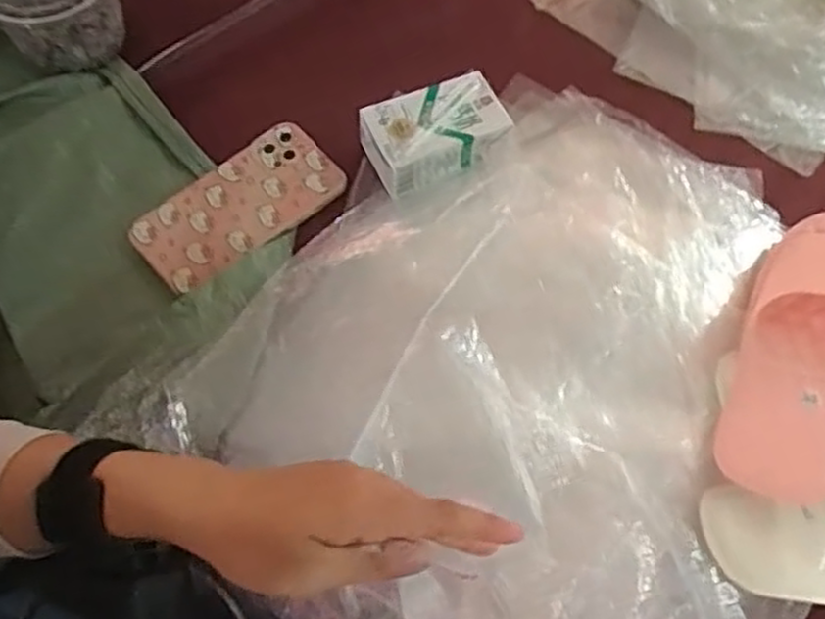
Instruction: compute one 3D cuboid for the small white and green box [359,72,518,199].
[{"bbox_3d":[0.020,-0.141,0.608,0.109,0.041,0.067,-19,67,-12],"label":"small white and green box"}]

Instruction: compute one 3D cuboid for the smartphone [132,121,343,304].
[{"bbox_3d":[-0.135,-0.081,0.591,0.161,0.011,0.081,-39,72,-19],"label":"smartphone"}]

